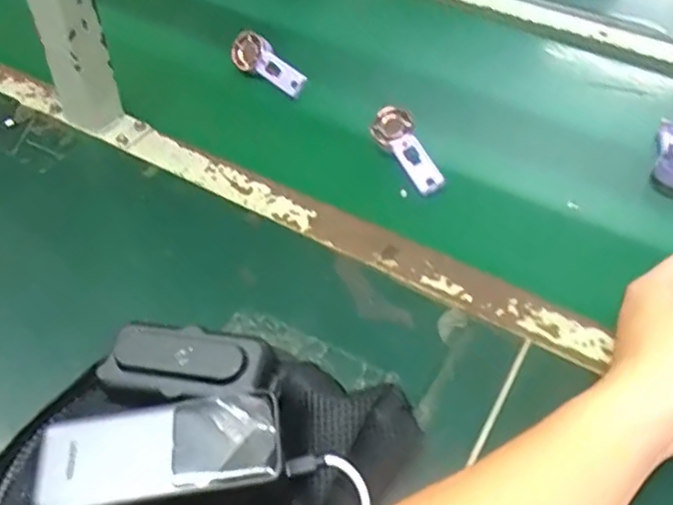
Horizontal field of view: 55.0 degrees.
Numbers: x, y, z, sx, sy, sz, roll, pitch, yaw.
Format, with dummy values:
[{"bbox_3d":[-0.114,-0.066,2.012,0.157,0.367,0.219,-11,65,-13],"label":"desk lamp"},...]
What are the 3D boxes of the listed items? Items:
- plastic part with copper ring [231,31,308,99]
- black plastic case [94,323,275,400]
[{"bbox_3d":[-0.076,-0.201,0.697,0.041,0.009,0.096,-46,75,5],"label":"plastic part with copper ring"},{"bbox_3d":[-0.093,0.070,0.405,0.101,0.022,0.041,7,71,7],"label":"black plastic case"}]

